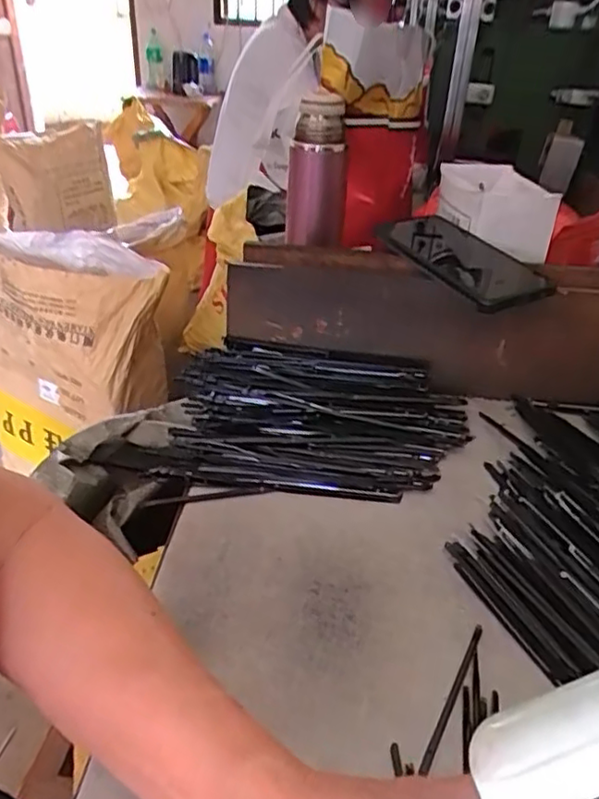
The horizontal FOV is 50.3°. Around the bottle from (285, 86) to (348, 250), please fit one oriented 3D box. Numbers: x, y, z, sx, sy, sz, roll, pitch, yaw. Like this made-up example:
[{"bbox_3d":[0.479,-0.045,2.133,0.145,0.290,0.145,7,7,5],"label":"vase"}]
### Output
[{"bbox_3d":[0.016,-0.243,0.710,0.067,0.166,0.060,6,33,5],"label":"bottle"}]

